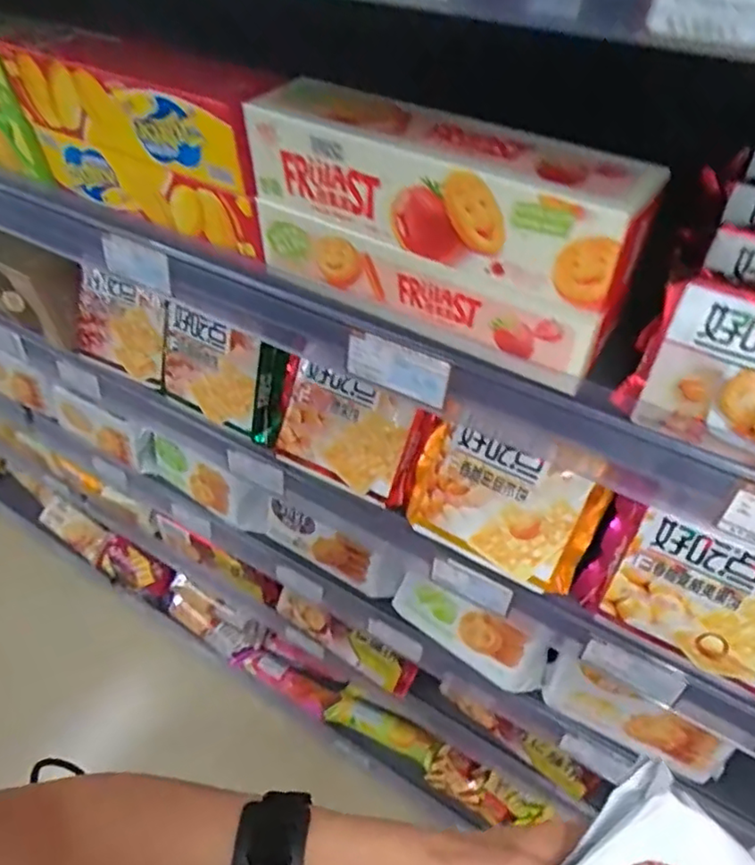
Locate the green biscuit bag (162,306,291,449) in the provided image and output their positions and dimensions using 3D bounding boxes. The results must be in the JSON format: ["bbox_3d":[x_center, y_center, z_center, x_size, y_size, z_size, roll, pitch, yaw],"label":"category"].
[{"bbox_3d":[-0.149,-0.063,0.605,0.135,0.108,0.045,22,32,21],"label":"green biscuit bag"}]

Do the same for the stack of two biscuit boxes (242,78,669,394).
[{"bbox_3d":[0.029,-0.120,0.355,0.227,0.109,0.048,26,55,23],"label":"stack of two biscuit boxes"}]

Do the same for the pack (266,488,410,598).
[{"bbox_3d":[-0.052,0.135,0.729,0.182,0.085,0.031,24,54,22],"label":"pack"}]

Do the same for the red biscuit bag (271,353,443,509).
[{"bbox_3d":[-0.020,-0.002,0.560,0.140,0.098,0.045,20,20,20],"label":"red biscuit bag"}]

